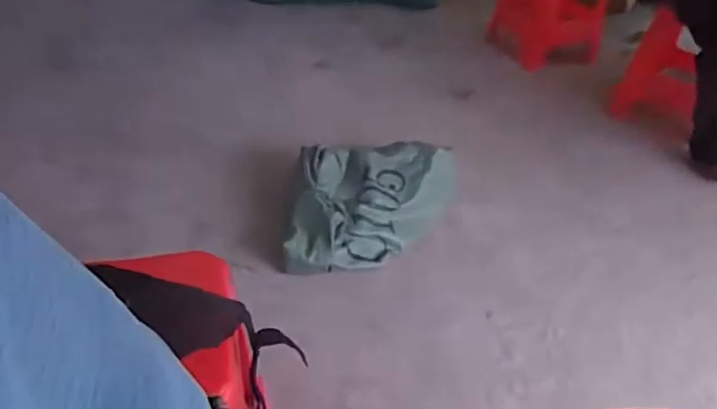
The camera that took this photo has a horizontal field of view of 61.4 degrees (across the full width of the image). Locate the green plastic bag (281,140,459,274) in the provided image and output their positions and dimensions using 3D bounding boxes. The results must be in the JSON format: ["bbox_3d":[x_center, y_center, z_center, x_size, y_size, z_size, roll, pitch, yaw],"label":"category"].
[{"bbox_3d":[0.044,0.006,1.629,0.447,0.148,0.436,4,38,0],"label":"green plastic bag"}]

